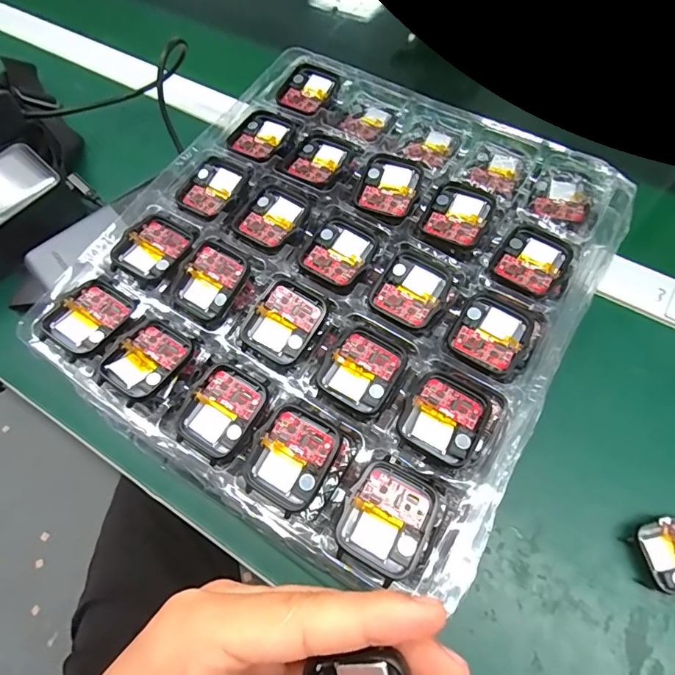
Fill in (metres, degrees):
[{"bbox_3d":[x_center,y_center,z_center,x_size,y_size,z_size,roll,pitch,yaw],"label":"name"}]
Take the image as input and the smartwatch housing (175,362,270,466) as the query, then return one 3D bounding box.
[{"bbox_3d":[-0.059,0.039,0.225,0.038,0.008,0.045,30,69,15],"label":"smartwatch housing"}]

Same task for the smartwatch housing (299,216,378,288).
[{"bbox_3d":[0.002,-0.051,0.258,0.037,0.004,0.043,32,69,16],"label":"smartwatch housing"}]

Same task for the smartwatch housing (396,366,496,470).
[{"bbox_3d":[0.053,0.039,0.215,0.038,0.006,0.043,30,69,15],"label":"smartwatch housing"}]

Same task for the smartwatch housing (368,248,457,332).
[{"bbox_3d":[0.043,-0.028,0.247,0.037,0.006,0.044,29,68,15],"label":"smartwatch housing"}]

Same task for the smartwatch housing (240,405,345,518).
[{"bbox_3d":[-0.021,0.057,0.207,0.038,0.011,0.044,27,68,14],"label":"smartwatch housing"}]

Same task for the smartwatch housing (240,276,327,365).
[{"bbox_3d":[-0.029,-0.010,0.237,0.037,0.006,0.042,30,69,15],"label":"smartwatch housing"}]

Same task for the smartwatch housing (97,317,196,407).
[{"bbox_3d":[-0.104,0.013,0.238,0.037,0.010,0.044,35,70,17],"label":"smartwatch housing"}]

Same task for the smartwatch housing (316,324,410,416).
[{"bbox_3d":[0.014,0.016,0.227,0.037,0.005,0.043,30,69,16],"label":"smartwatch housing"}]

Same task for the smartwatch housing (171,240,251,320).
[{"bbox_3d":[-0.073,-0.034,0.252,0.035,0.007,0.042,31,71,15],"label":"smartwatch housing"}]

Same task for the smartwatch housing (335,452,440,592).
[{"bbox_3d":[0.023,0.081,0.195,0.037,0.005,0.045,28,68,15],"label":"smartwatch housing"}]

